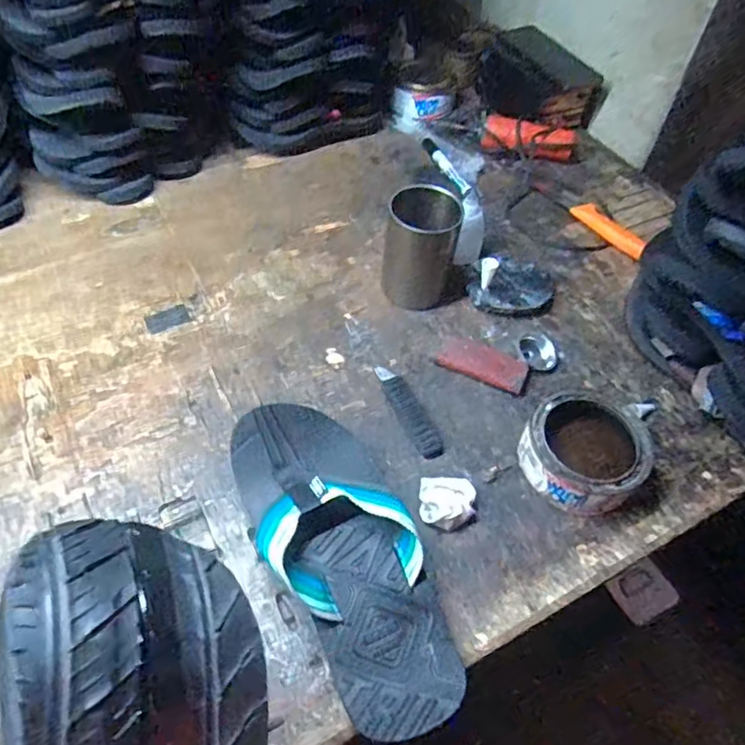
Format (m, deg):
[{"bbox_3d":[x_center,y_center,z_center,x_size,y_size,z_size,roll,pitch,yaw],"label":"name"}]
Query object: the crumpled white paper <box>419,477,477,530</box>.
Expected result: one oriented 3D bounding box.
[{"bbox_3d":[0.062,0.109,0.491,0.045,0.026,0.037,2,52,-2],"label":"crumpled white paper"}]

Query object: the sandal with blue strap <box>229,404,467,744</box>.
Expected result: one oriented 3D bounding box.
[{"bbox_3d":[-0.024,0.134,0.445,0.107,0.064,0.252,-18,55,-17],"label":"sandal with blue strap"}]

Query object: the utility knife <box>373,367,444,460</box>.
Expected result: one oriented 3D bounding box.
[{"bbox_3d":[0.036,0.032,0.555,0.030,0.012,0.106,-18,55,-17],"label":"utility knife"}]

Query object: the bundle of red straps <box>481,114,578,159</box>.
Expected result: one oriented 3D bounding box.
[{"bbox_3d":[0.218,-0.330,0.828,0.127,0.040,0.054,19,53,11],"label":"bundle of red straps"}]

